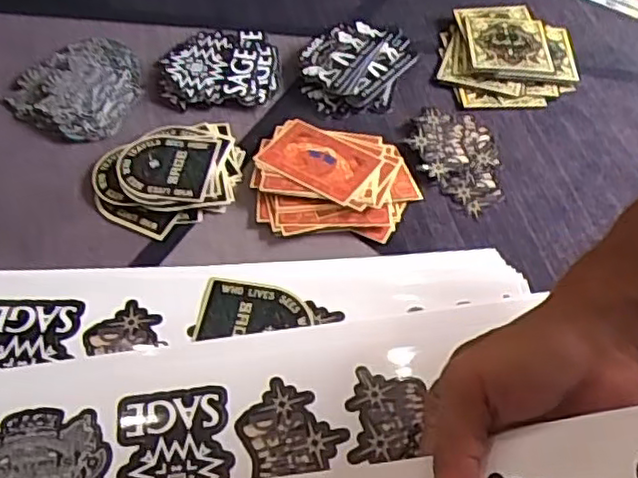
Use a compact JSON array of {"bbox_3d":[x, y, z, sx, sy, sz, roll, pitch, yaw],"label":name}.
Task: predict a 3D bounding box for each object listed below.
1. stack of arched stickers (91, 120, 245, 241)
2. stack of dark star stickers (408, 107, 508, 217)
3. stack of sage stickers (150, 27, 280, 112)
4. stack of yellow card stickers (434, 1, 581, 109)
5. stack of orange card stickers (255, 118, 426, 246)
[{"bbox_3d":[-0.105,-0.049,0.484,0.107,0.008,0.085,-26,59,-19],"label":"stack of arched stickers"},{"bbox_3d":[0.102,-0.061,0.501,0.062,0.008,0.095,1,54,-1],"label":"stack of dark star stickers"},{"bbox_3d":[-0.084,-0.143,0.551,0.099,0.009,0.087,-7,55,-6],"label":"stack of sage stickers"},{"bbox_3d":[0.159,-0.160,0.571,0.110,0.011,0.115,-1,54,-2],"label":"stack of yellow card stickers"},{"bbox_3d":[0.011,-0.046,0.483,0.113,0.010,0.093,2,54,0],"label":"stack of orange card stickers"}]

